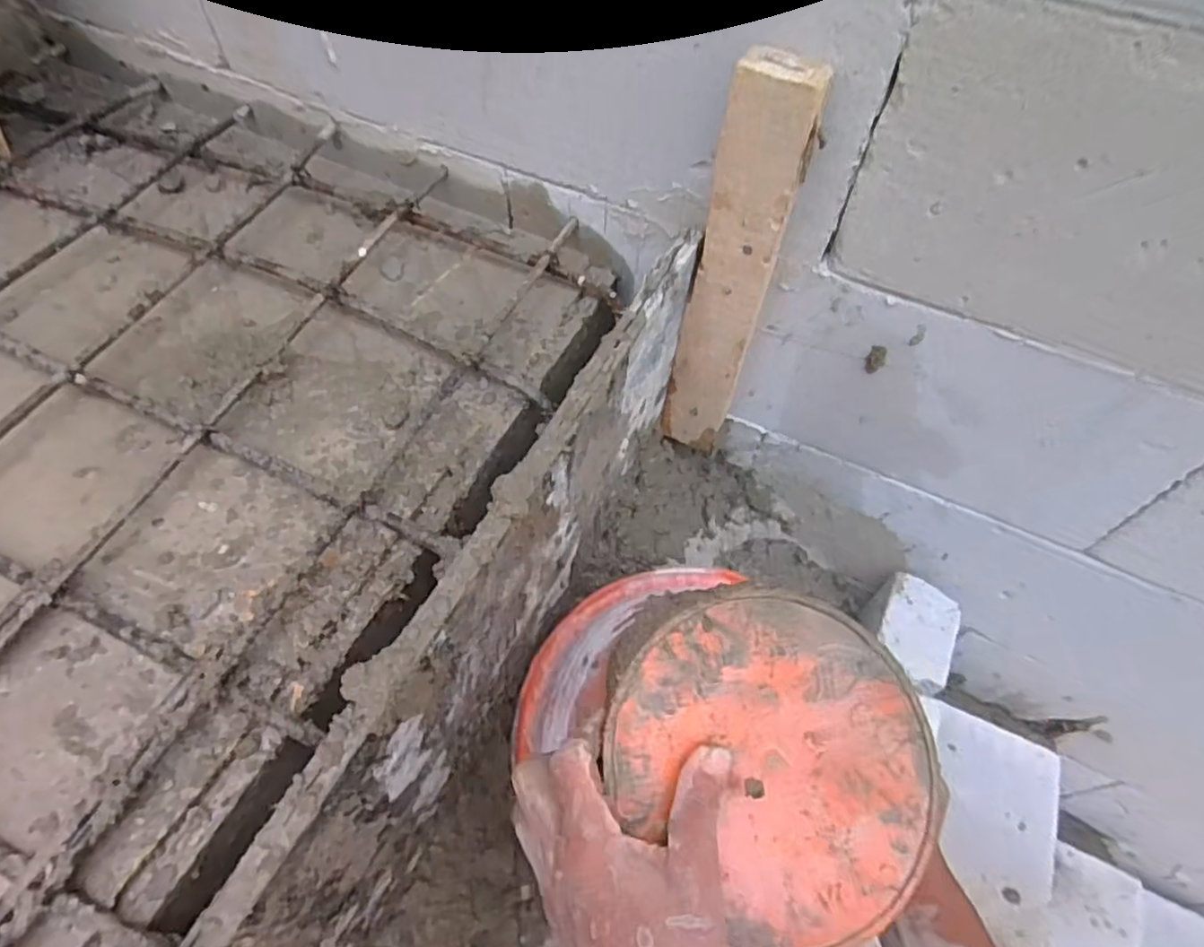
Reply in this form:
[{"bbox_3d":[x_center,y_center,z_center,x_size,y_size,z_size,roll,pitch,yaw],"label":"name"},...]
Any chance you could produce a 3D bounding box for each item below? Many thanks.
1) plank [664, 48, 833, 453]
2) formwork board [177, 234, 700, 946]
[{"bbox_3d":[0.106,-0.150,0.558,0.064,0.356,0.042,17,57,8],"label":"plank"},{"bbox_3d":[-0.098,0.147,0.434,0.025,0.243,0.674,24,58,12],"label":"formwork board"}]

